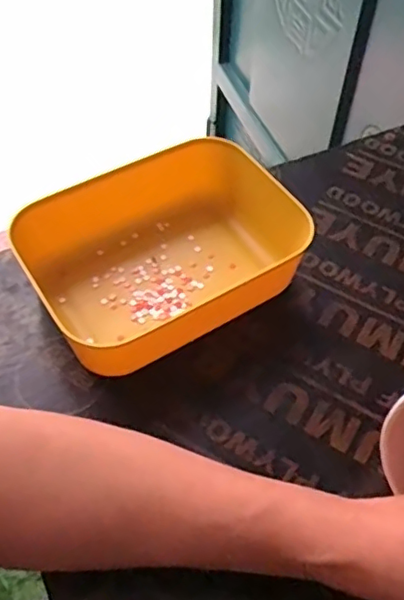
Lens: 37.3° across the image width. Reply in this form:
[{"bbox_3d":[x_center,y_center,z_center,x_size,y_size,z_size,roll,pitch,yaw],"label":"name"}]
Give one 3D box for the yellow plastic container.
[{"bbox_3d":[-0.026,-0.034,0.435,0.178,0.061,0.137,-25,56,-18],"label":"yellow plastic container"}]

